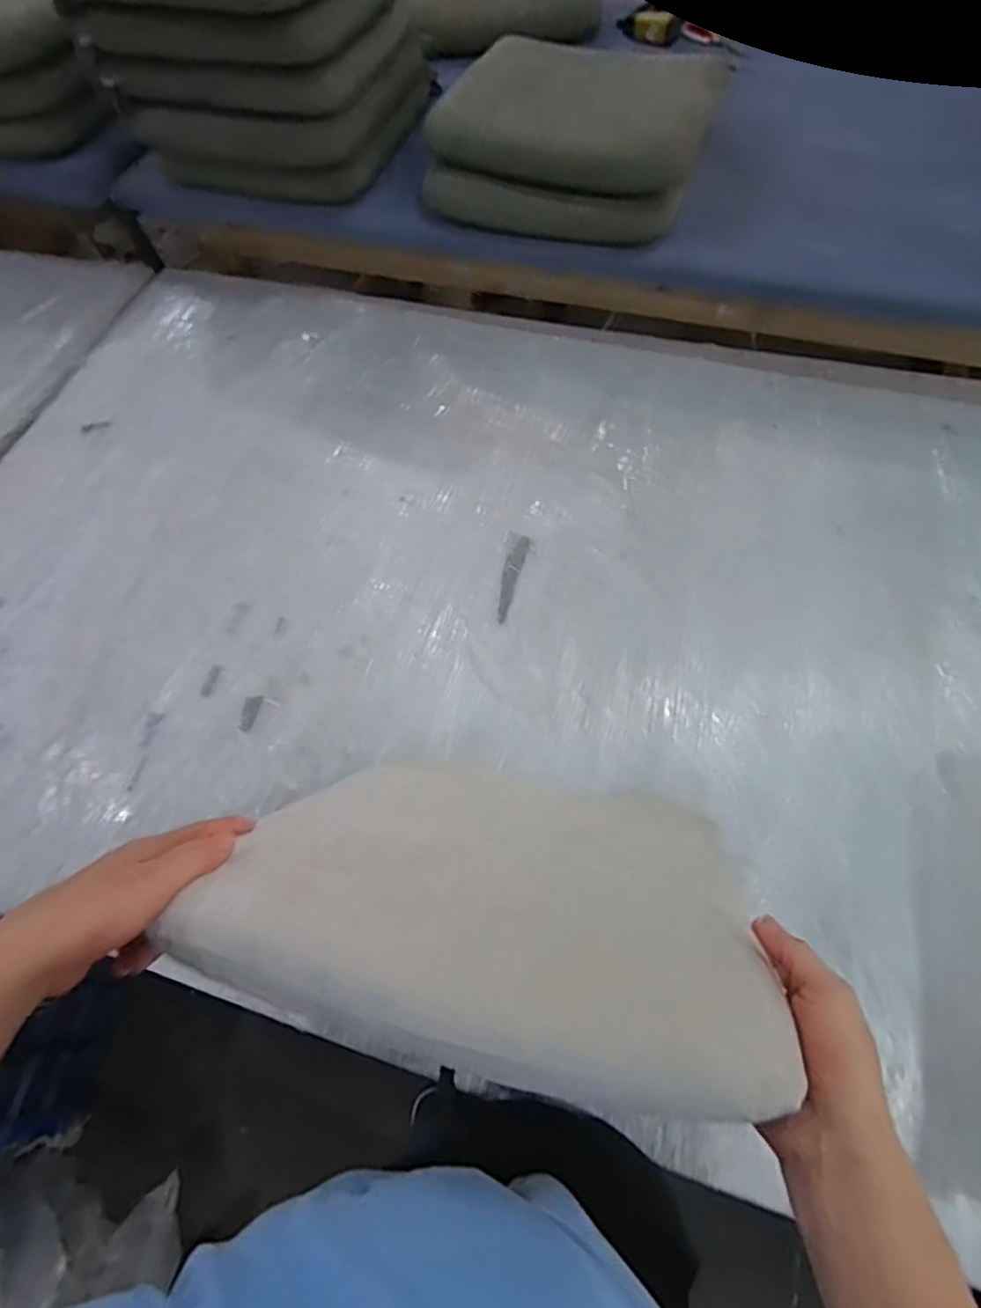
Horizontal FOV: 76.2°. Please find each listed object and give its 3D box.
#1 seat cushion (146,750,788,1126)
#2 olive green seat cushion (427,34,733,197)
[{"bbox_3d":[0.017,0.186,0.563,0.382,0.430,0.048,10,98,9],"label":"seat cushion"},{"bbox_3d":[0.147,-0.909,1.040,0.434,0.082,0.284,16,66,11],"label":"olive green seat cushion"}]

